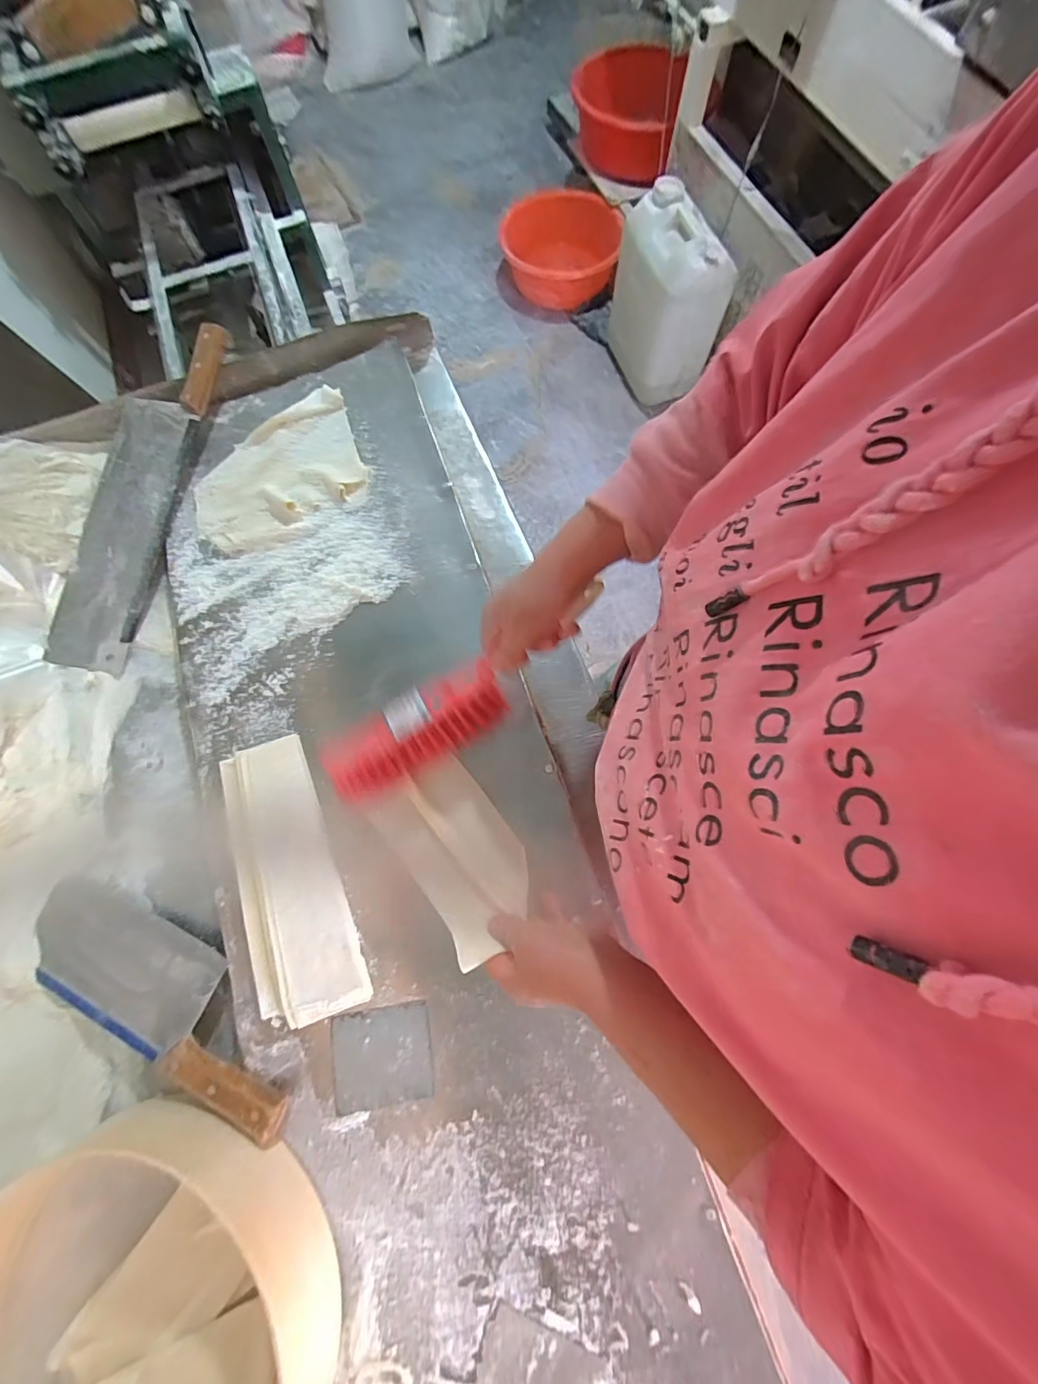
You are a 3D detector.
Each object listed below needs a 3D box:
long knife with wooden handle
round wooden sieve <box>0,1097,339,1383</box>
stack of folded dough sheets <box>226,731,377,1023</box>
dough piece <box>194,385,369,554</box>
[{"bbox_3d":[-0.465,-0.241,0.611,0.113,0.029,0.440,13,84,10],"label":"long knife with wooden handle"},{"bbox_3d":[-0.280,0.467,0.348,0.254,0.067,0.287,-8,72,-1],"label":"round wooden sieve"},{"bbox_3d":[-0.220,0.169,0.469,0.094,0.014,0.254,-21,73,-5],"label":"stack of folded dough sheets"},{"bbox_3d":[-0.290,-0.268,0.605,0.222,0.020,0.158,-35,74,-9],"label":"dough piece"}]

